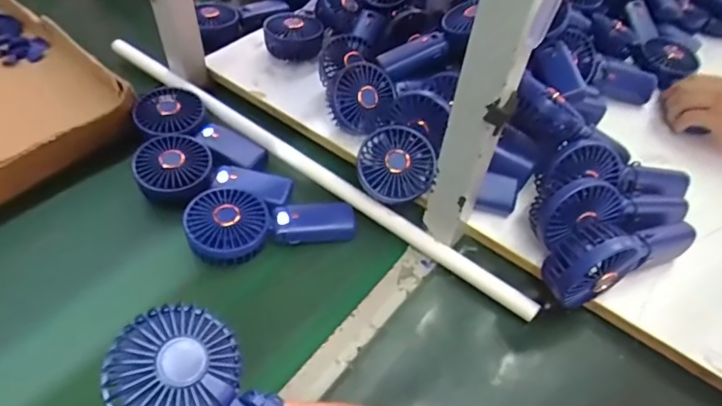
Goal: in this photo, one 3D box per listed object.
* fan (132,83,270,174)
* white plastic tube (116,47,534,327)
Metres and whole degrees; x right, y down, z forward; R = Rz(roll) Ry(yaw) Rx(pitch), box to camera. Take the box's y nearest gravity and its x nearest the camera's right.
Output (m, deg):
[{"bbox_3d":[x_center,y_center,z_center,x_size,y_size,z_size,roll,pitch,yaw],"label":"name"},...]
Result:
[{"bbox_3d":[-0.212,-0.092,0.622,0.180,0.030,0.091,36,55,22],"label":"fan"},{"bbox_3d":[-0.086,-0.058,0.602,0.661,0.022,0.014,33,54,20],"label":"white plastic tube"}]

